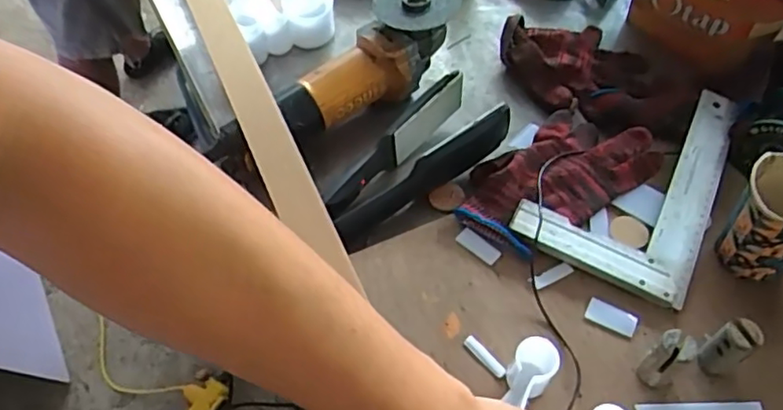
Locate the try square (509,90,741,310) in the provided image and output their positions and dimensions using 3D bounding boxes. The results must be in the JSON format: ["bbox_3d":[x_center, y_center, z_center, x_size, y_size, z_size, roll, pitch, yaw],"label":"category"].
[{"bbox_3d":[0.232,-0.038,0.571,0.147,0.018,0.259,25,58,18],"label":"try square"}]

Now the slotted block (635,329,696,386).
[{"bbox_3d":[0.199,0.113,0.443,0.024,0.052,0.022,-31,59,-20],"label":"slotted block"}]

